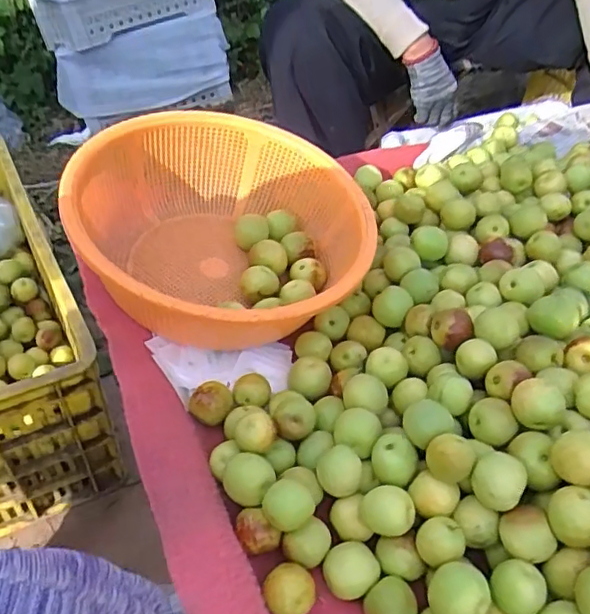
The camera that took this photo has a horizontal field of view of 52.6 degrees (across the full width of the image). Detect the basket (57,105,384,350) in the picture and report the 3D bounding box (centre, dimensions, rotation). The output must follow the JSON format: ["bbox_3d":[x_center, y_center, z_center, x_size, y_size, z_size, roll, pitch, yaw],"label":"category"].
[{"bbox_3d":[-0.061,-0.069,0.554,0.263,0.110,0.259,-16,48,-17],"label":"basket"}]

